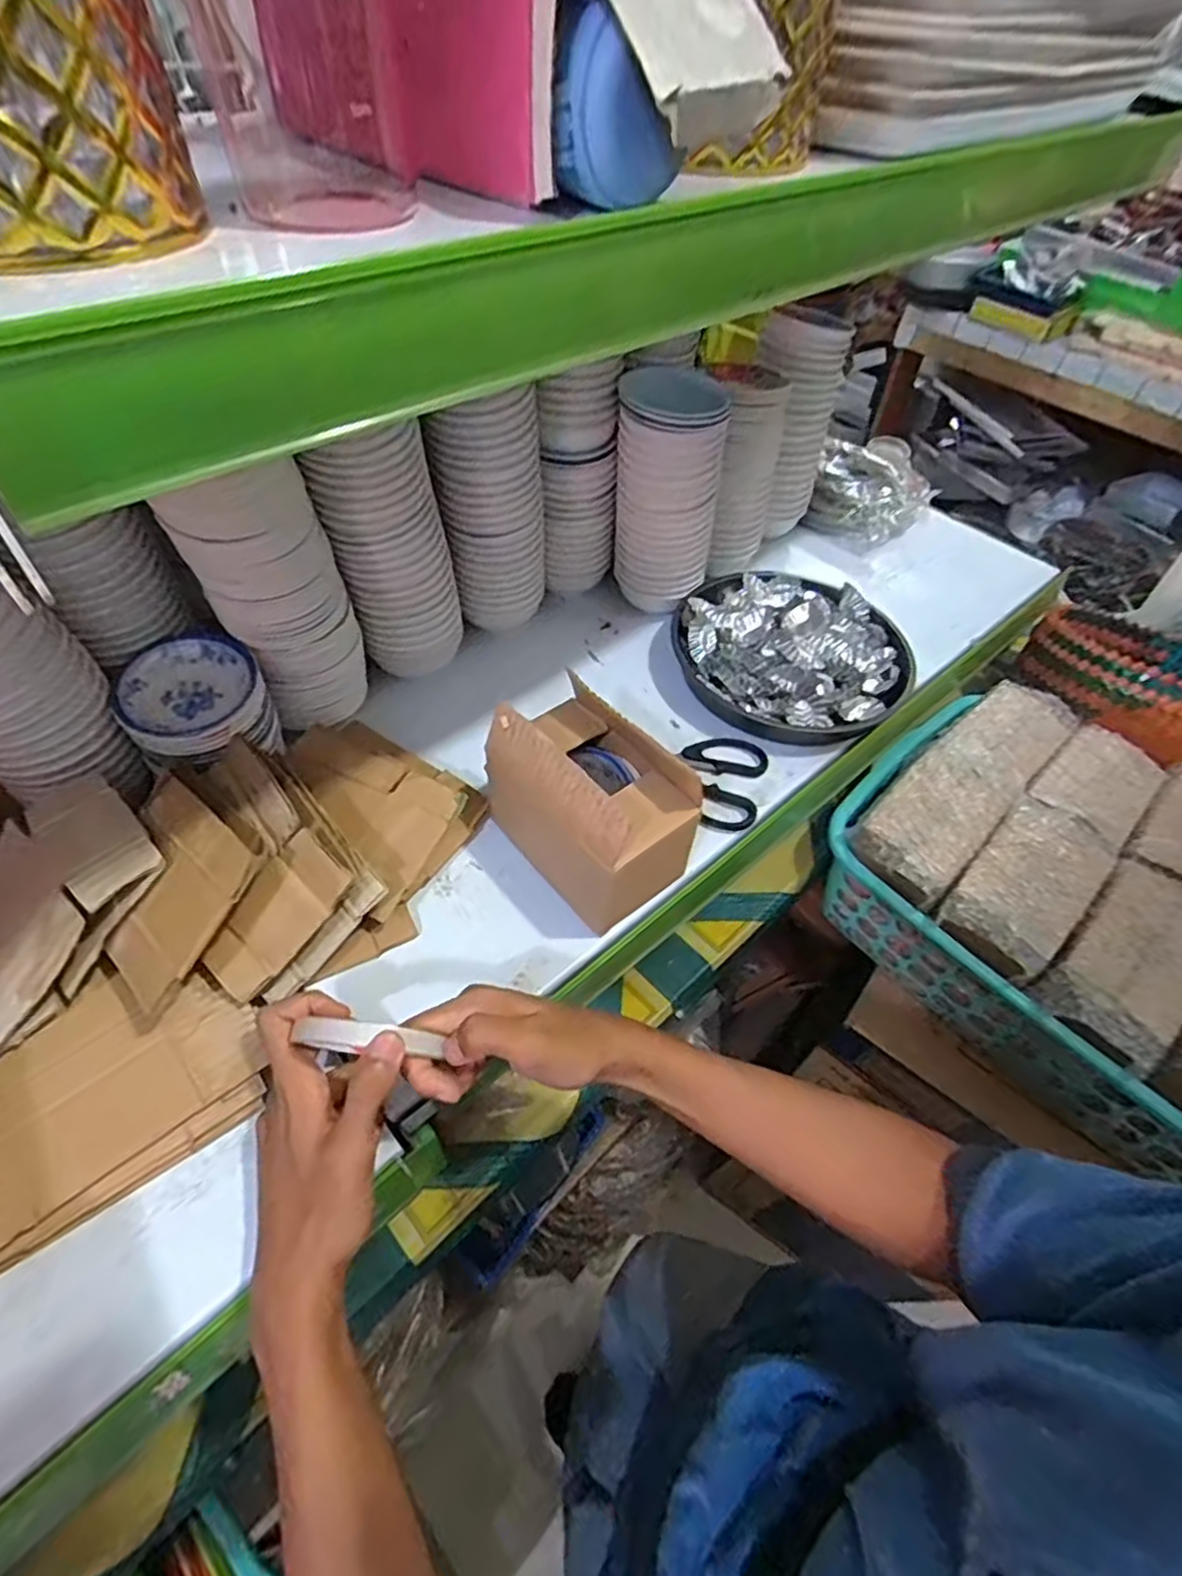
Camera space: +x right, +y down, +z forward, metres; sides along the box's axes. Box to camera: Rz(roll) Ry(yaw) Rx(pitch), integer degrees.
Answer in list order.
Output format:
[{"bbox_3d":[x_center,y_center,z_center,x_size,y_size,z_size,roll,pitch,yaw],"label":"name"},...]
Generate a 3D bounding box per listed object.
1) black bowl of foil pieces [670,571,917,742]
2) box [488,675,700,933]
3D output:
[{"bbox_3d":[0.184,-0.125,0.628,0.197,0.058,0.192,2,52,-3],"label":"black bowl of foil pieces"},{"bbox_3d":[-0.001,0.007,0.467,0.082,0.112,0.129,-32,60,-26],"label":"box"}]

